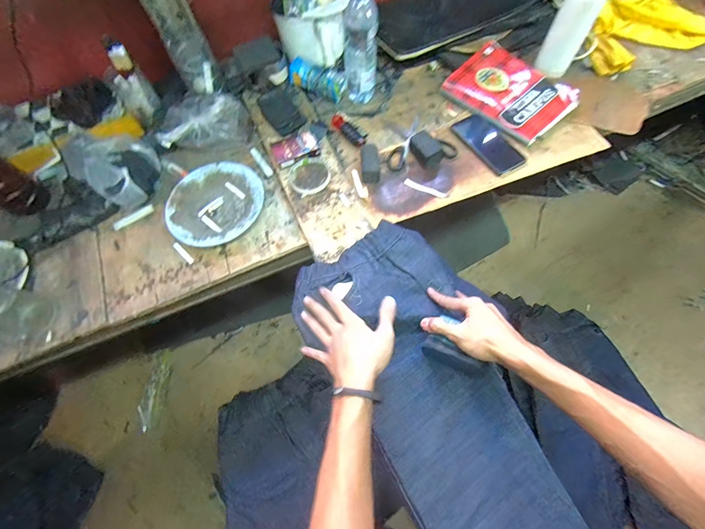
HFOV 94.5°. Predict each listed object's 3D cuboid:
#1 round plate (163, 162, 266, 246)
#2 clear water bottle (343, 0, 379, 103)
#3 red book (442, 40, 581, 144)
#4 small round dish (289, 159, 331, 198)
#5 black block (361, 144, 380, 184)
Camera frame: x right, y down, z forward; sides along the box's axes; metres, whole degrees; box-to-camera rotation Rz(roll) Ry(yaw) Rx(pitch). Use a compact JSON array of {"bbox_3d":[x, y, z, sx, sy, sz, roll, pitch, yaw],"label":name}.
[{"bbox_3d":[-0.278,-0.125,0.663,0.193,0.022,0.181,-1,66,1],"label":"round plate"},{"bbox_3d":[0.017,-0.449,0.675,0.067,0.227,0.056,3,67,3],"label":"clear water bottle"},{"bbox_3d":[0.355,-0.394,0.738,0.175,0.018,0.260,-43,70,-5],"label":"red book"},{"bbox_3d":[-0.088,-0.182,0.674,0.080,0.004,0.080,-1,66,1],"label":"small round dish"},{"bbox_3d":[0.036,-0.204,0.665,0.034,0.017,0.075,-6,105,-1],"label":"black block"}]

